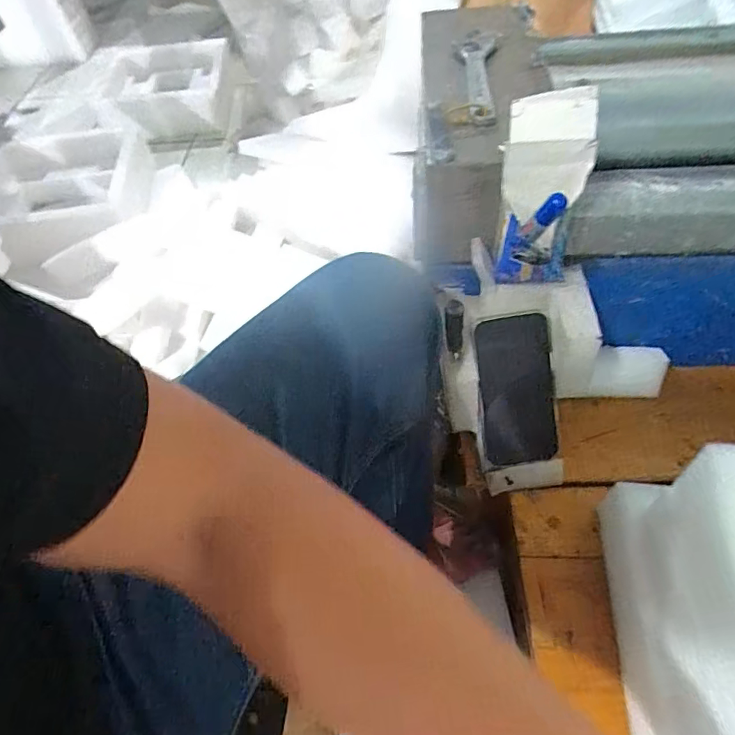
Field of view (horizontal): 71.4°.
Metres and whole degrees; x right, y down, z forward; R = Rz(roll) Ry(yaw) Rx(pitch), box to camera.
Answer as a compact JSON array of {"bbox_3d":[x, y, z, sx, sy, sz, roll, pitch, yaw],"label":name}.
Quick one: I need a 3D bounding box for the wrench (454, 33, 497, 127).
[{"bbox_3d":[0.108,-0.293,0.515,0.038,0.019,0.162,3,53,8],"label":"wrench"}]

